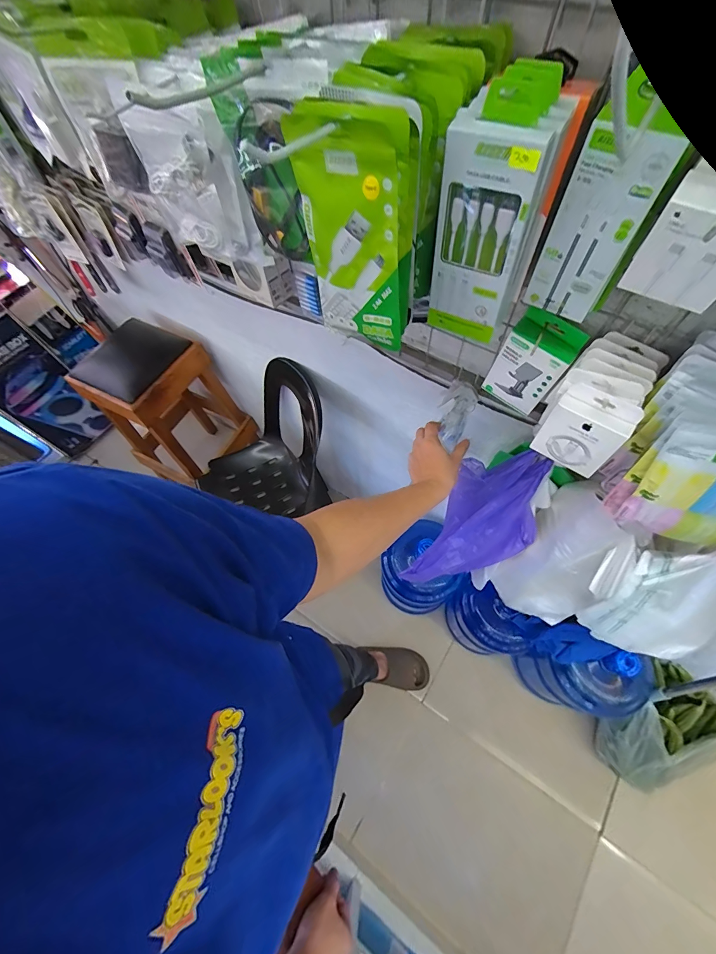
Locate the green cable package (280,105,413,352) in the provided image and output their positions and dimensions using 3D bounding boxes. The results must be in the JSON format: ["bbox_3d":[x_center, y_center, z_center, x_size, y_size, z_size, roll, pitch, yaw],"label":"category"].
[{"bbox_3d":[-0.004,-0.204,0.329,0.093,0.176,0.024,26,62,23],"label":"green cable package"}]

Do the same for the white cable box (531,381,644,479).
[{"bbox_3d":[0.250,-0.050,0.413,0.075,0.094,0.029,34,70,19],"label":"white cable box"}]

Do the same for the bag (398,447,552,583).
[{"bbox_3d":[0.218,0.094,0.711,0.096,0.412,0.172,-18,59,-37],"label":"bag"}]

